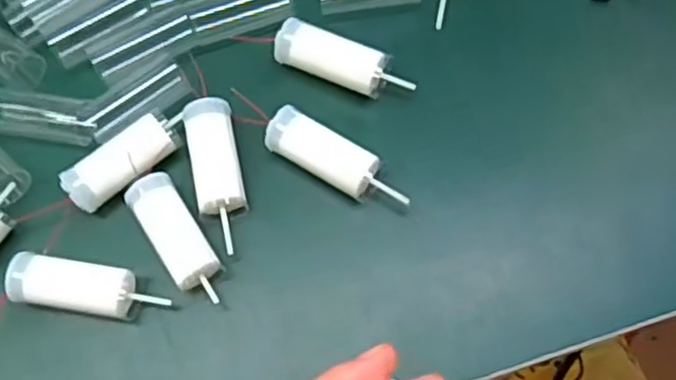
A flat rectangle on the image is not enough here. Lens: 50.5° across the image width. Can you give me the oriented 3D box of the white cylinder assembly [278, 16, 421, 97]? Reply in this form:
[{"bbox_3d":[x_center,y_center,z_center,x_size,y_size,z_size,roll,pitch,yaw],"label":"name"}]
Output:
[{"bbox_3d":[0.003,-0.056,0.325,0.063,0.020,0.019,22,72,10],"label":"white cylinder assembly"}]

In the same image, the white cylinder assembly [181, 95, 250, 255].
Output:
[{"bbox_3d":[-0.052,-0.007,0.311,0.021,0.015,0.067,-12,70,-2],"label":"white cylinder assembly"}]

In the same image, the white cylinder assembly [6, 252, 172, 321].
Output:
[{"bbox_3d":[-0.103,0.041,0.295,0.063,0.016,0.021,7,70,5],"label":"white cylinder assembly"}]

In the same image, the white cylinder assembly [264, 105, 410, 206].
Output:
[{"bbox_3d":[0.000,-0.011,0.309,0.066,0.019,0.021,31,74,13],"label":"white cylinder assembly"}]

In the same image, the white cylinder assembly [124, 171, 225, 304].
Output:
[{"bbox_3d":[-0.067,0.020,0.302,0.020,0.014,0.060,-32,71,-9],"label":"white cylinder assembly"}]

